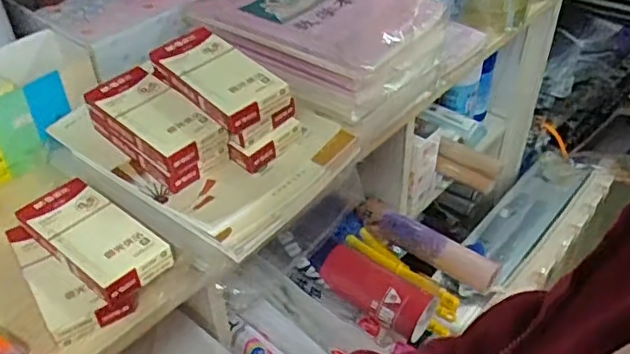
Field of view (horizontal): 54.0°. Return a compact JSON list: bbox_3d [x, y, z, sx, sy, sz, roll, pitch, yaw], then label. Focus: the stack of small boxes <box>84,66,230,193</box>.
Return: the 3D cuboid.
[{"bbox_3d":[-0.160,-0.052,0.616,0.158,0.044,0.073,32,51,31],"label":"stack of small boxes"}]

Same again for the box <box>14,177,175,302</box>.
[{"bbox_3d":[-0.205,0.053,0.567,0.155,0.023,0.069,29,49,29],"label":"box"}]

